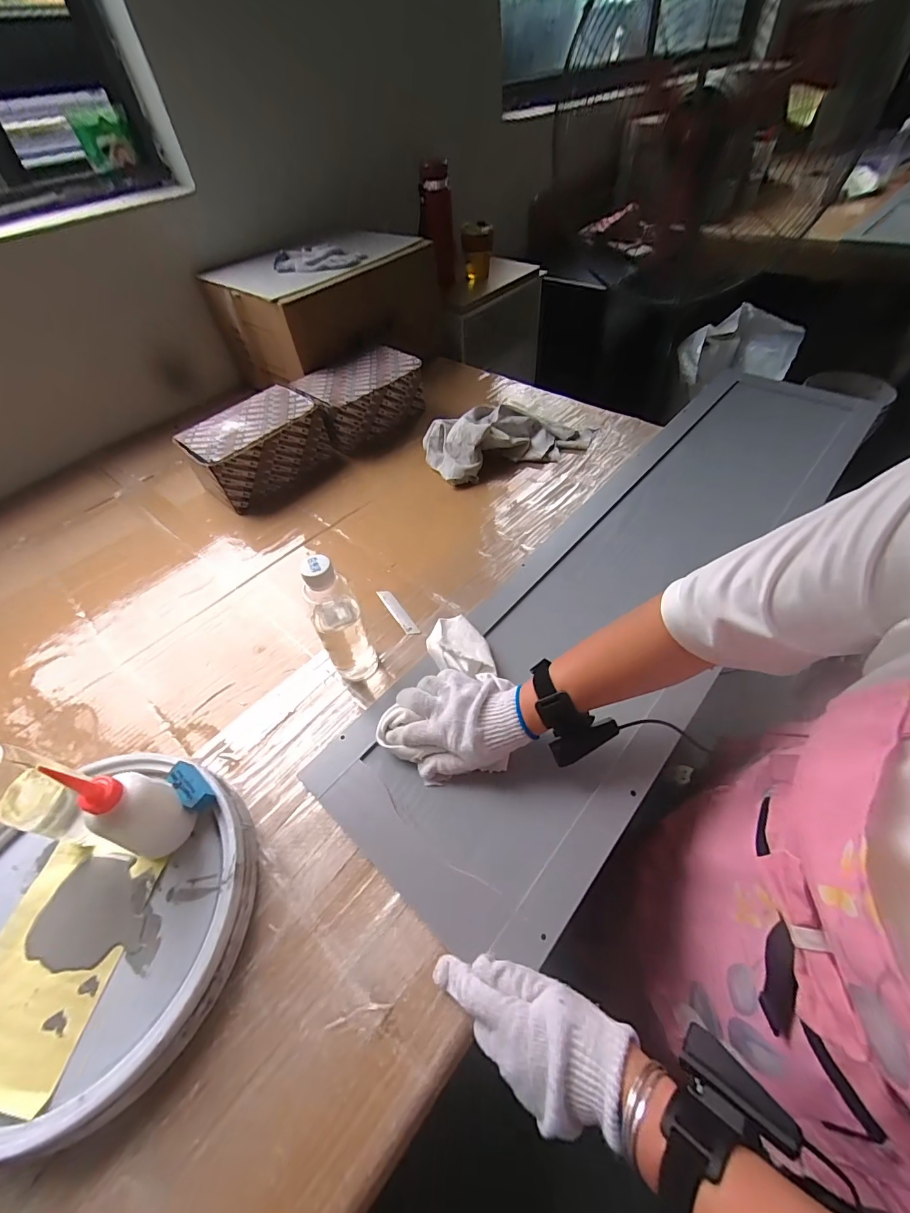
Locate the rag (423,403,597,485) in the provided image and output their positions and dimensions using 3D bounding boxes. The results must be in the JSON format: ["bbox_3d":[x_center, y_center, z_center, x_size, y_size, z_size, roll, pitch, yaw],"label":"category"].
[{"bbox_3d":[0.113,-0.336,0.866,0.336,0.073,0.147,-16,50,-7],"label":"rag"}]

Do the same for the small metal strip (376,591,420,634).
[{"bbox_3d":[-0.086,0.007,0.653,0.018,0.007,0.099,-29,59,-20],"label":"small metal strip"}]

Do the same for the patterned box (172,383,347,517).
[{"bbox_3d":[-0.373,-0.311,0.869,0.243,0.113,0.152,-37,56,-23],"label":"patterned box"}]

